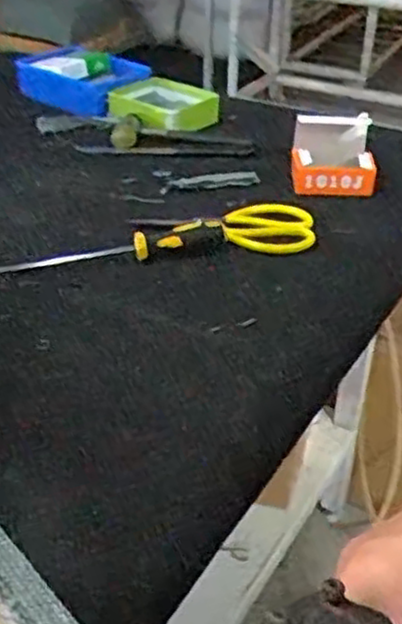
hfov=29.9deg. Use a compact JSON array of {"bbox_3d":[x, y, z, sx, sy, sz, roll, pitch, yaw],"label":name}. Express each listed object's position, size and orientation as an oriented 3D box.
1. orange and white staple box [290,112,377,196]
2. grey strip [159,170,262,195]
[{"bbox_3d":[0.176,-0.211,1.001,0.107,0.071,0.103,3,34,2],"label":"orange and white staple box"},{"bbox_3d":[0.011,-0.177,1.021,0.136,0.008,0.026,-9,35,-15],"label":"grey strip"}]

